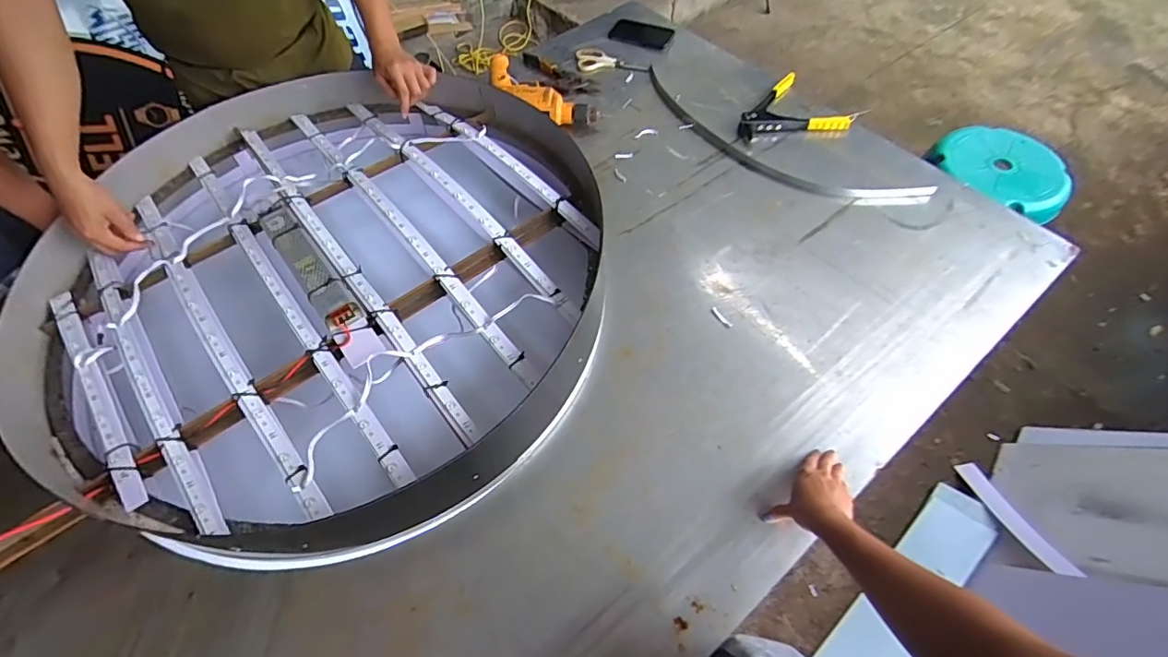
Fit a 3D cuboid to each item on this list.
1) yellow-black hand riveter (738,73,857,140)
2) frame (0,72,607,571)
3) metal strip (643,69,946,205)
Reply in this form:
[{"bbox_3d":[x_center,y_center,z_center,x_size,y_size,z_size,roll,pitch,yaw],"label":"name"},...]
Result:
[{"bbox_3d":[0.490,-0.484,1.195,0.203,0.029,0.263,33,63,22],"label":"yellow-black hand riveter"},{"bbox_3d":[-0.412,-0.098,0.894,0.862,0.168,0.869,-1,56,2],"label":"frame"},{"bbox_3d":[0.392,-0.427,1.180,0.723,0.023,0.194,38,65,26],"label":"metal strip"}]

